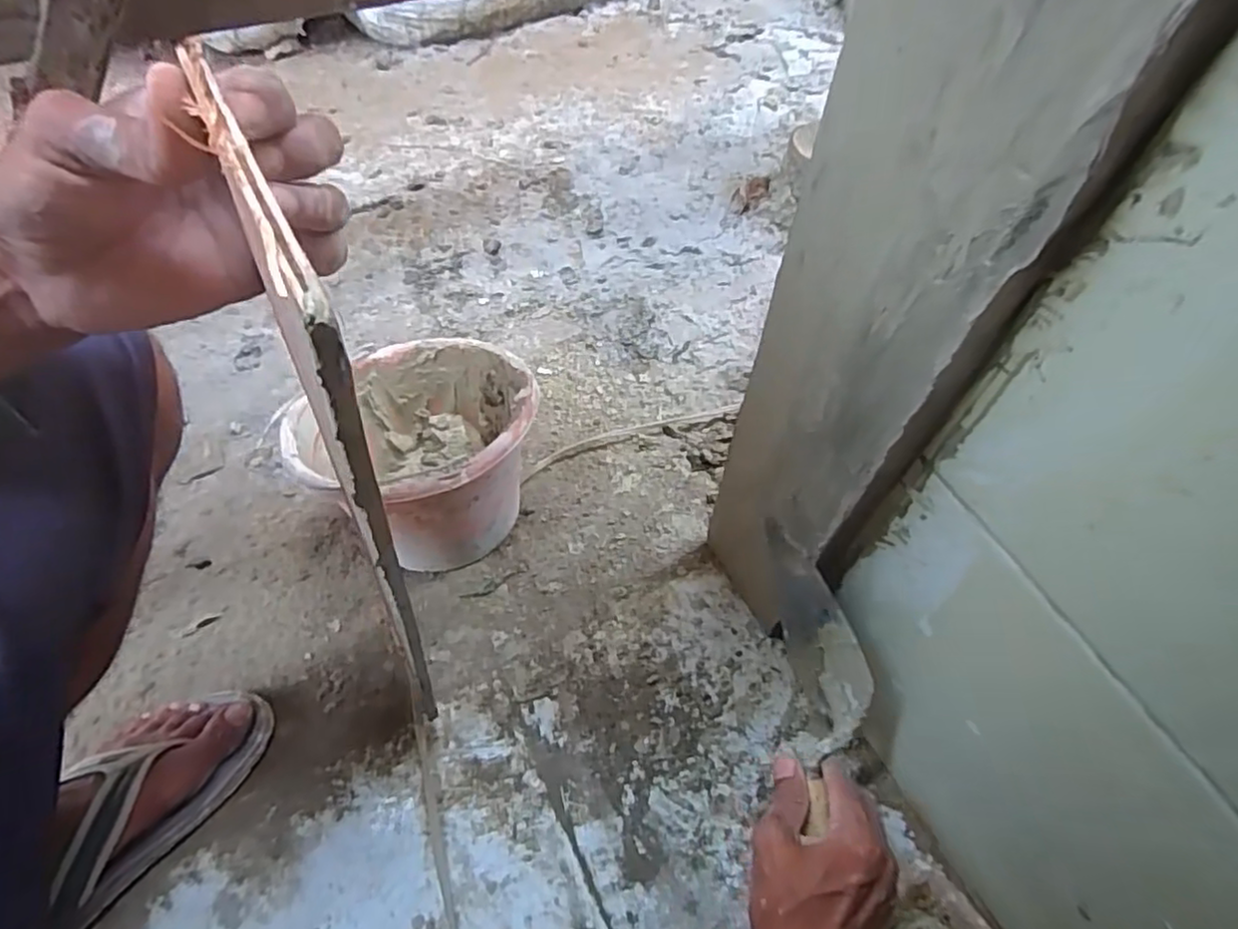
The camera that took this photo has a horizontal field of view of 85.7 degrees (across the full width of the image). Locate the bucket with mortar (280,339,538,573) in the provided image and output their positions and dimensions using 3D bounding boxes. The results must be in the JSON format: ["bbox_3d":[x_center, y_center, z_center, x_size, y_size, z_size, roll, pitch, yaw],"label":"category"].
[{"bbox_3d":[-0.198,-0.017,0.700,0.223,0.193,0.225,0,56,-1],"label":"bucket with mortar"}]

